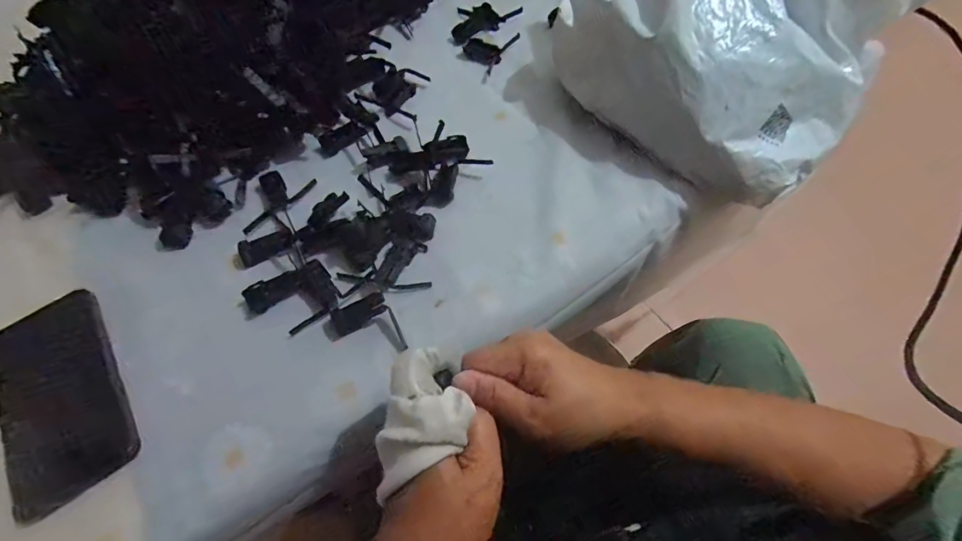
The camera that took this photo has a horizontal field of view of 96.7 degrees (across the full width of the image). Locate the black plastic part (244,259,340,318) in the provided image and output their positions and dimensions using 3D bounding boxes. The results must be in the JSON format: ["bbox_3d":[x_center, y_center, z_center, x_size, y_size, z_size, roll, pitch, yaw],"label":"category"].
[{"bbox_3d":[-0.160,0.020,0.357,0.068,0.011,0.045,-24,62,-12],"label":"black plastic part"}]

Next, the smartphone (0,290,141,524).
[{"bbox_3d":[-0.327,0.090,0.330,0.078,0.009,0.172,-34,64,-17],"label":"smartphone"}]

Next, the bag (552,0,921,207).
[{"bbox_3d":[0.237,-0.253,0.395,0.279,0.203,0.257,35,67,20],"label":"bag"}]

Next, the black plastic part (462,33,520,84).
[{"bbox_3d":[0.001,-0.267,0.523,0.059,0.011,0.083,27,64,16],"label":"black plastic part"}]

